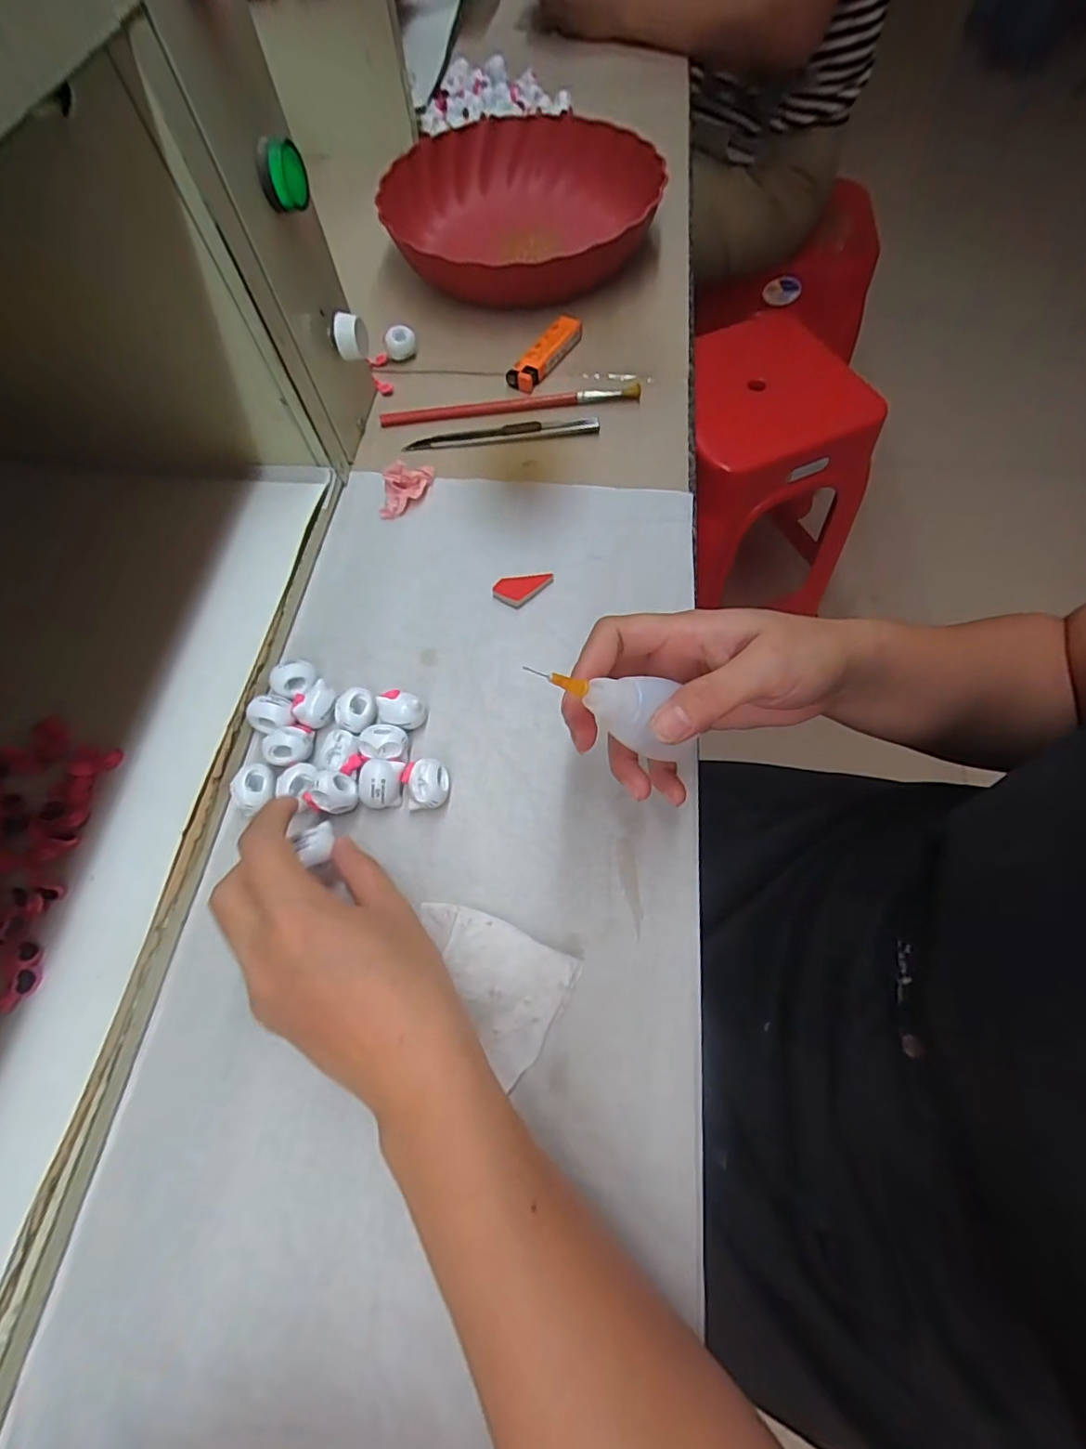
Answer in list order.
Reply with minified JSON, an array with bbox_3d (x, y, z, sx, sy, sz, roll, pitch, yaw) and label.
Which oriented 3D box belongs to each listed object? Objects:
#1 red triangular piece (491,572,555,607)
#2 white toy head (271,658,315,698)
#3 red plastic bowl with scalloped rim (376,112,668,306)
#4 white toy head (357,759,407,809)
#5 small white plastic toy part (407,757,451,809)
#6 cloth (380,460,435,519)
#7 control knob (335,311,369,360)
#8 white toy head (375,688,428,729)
[{"bbox_3d":[-0.013,-0.089,0.348,0.035,0.004,0.022,-40,67,-11],"label":"red triangular piece"},{"bbox_3d":[-0.142,-0.025,0.321,0.024,0.020,0.018,-35,66,-9],"label":"white toy head"},{"bbox_3d":[-0.020,-0.441,0.487,0.224,0.072,0.210,-3,65,6],"label":"red plastic bowl with scalloped rim"},{"bbox_3d":[-0.085,0.032,0.291,0.022,0.020,0.023,1,66,8],"label":"white toy head"},{"bbox_3d":[-0.059,0.032,0.292,0.020,0.019,0.025,0,66,7],"label":"small white plastic toy part"},{"bbox_3d":[-0.096,-0.165,0.383,0.021,0.026,0.047,25,71,17],"label":"cloth"},{"bbox_3d":[-0.126,-0.255,0.365,0.020,0.021,0.019,-6,65,5],"label":"control knob"},{"bbox_3d":[-0.078,-0.006,0.309,0.026,0.021,0.019,18,69,15],"label":"white toy head"}]

